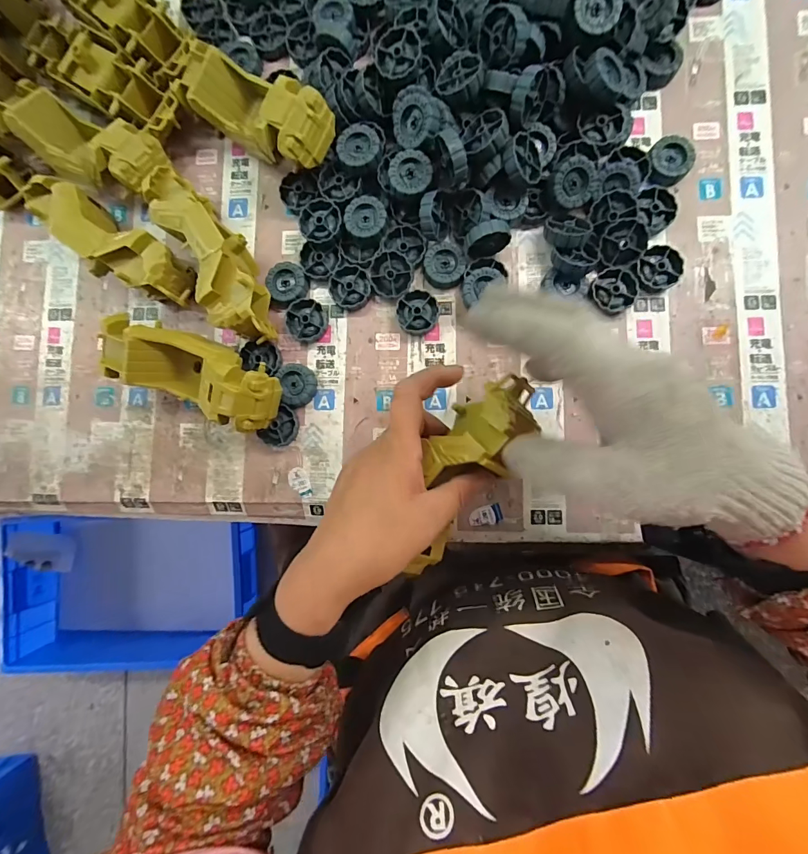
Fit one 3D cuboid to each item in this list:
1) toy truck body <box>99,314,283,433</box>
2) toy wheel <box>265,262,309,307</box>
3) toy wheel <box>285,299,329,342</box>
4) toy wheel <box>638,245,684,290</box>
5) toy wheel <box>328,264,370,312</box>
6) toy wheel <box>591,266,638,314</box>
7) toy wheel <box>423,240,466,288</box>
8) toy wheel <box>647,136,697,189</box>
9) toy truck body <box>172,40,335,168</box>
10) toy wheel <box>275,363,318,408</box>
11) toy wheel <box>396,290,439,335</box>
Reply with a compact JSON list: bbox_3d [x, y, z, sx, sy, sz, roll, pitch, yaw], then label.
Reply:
[{"bbox_3d":[-0.185,-0.049,0.353,0.160,0.064,0.062,22,89,5],"label":"toy truck body"},{"bbox_3d":[-0.109,-0.134,0.374,0.038,0.016,0.038,0,87,4],"label":"toy wheel"},{"bbox_3d":[-0.091,-0.099,0.371,0.037,0.010,0.038,0,87,4],"label":"toy wheel"},{"bbox_3d":[0.225,-0.141,0.351,0.036,0.013,0.037,2,88,4],"label":"toy wheel"},{"bbox_3d":[-0.050,-0.130,0.367,0.038,0.010,0.038,0,87,4],"label":"toy wheel"},{"bbox_3d":[0.186,-0.121,0.353,0.039,0.011,0.038,0,87,4],"label":"toy wheel"},{"bbox_3d":[0.037,-0.149,0.359,0.036,0.011,0.042,-1,87,4],"label":"toy wheel"},{"bbox_3d":[0.237,-0.237,0.355,0.037,0.017,0.038,0,87,4],"label":"toy wheel"},{"bbox_3d":[-0.132,-0.282,0.354,0.152,0.057,0.057,36,92,19],"label":"toy truck body"},{"bbox_3d":[-0.098,-0.039,0.367,0.032,0.015,0.040,-16,86,4],"label":"toy wheel"},{"bbox_3d":[0.012,-0.103,0.360,0.037,0.012,0.038,0,87,4],"label":"toy wheel"}]

